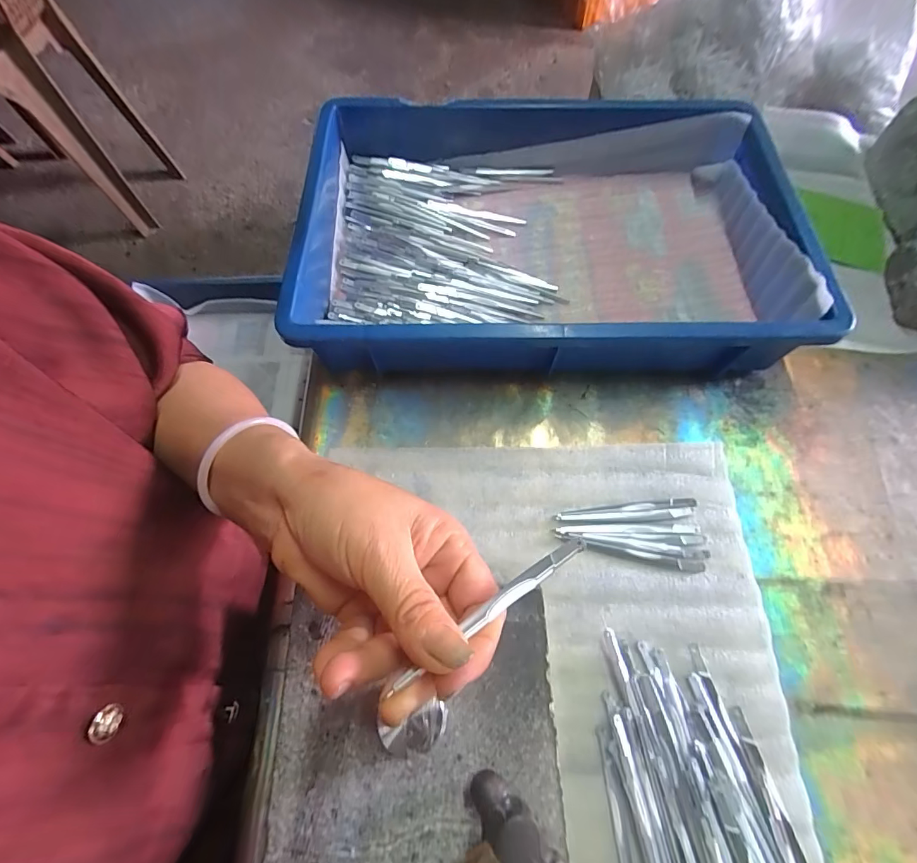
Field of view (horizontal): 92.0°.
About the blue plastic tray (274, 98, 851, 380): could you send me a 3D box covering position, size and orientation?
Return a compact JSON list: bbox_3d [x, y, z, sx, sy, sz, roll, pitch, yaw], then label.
[{"bbox_3d":[0.072,-0.183,0.410,0.423,0.076,0.283,0,66,-1],"label":"blue plastic tray"}]

